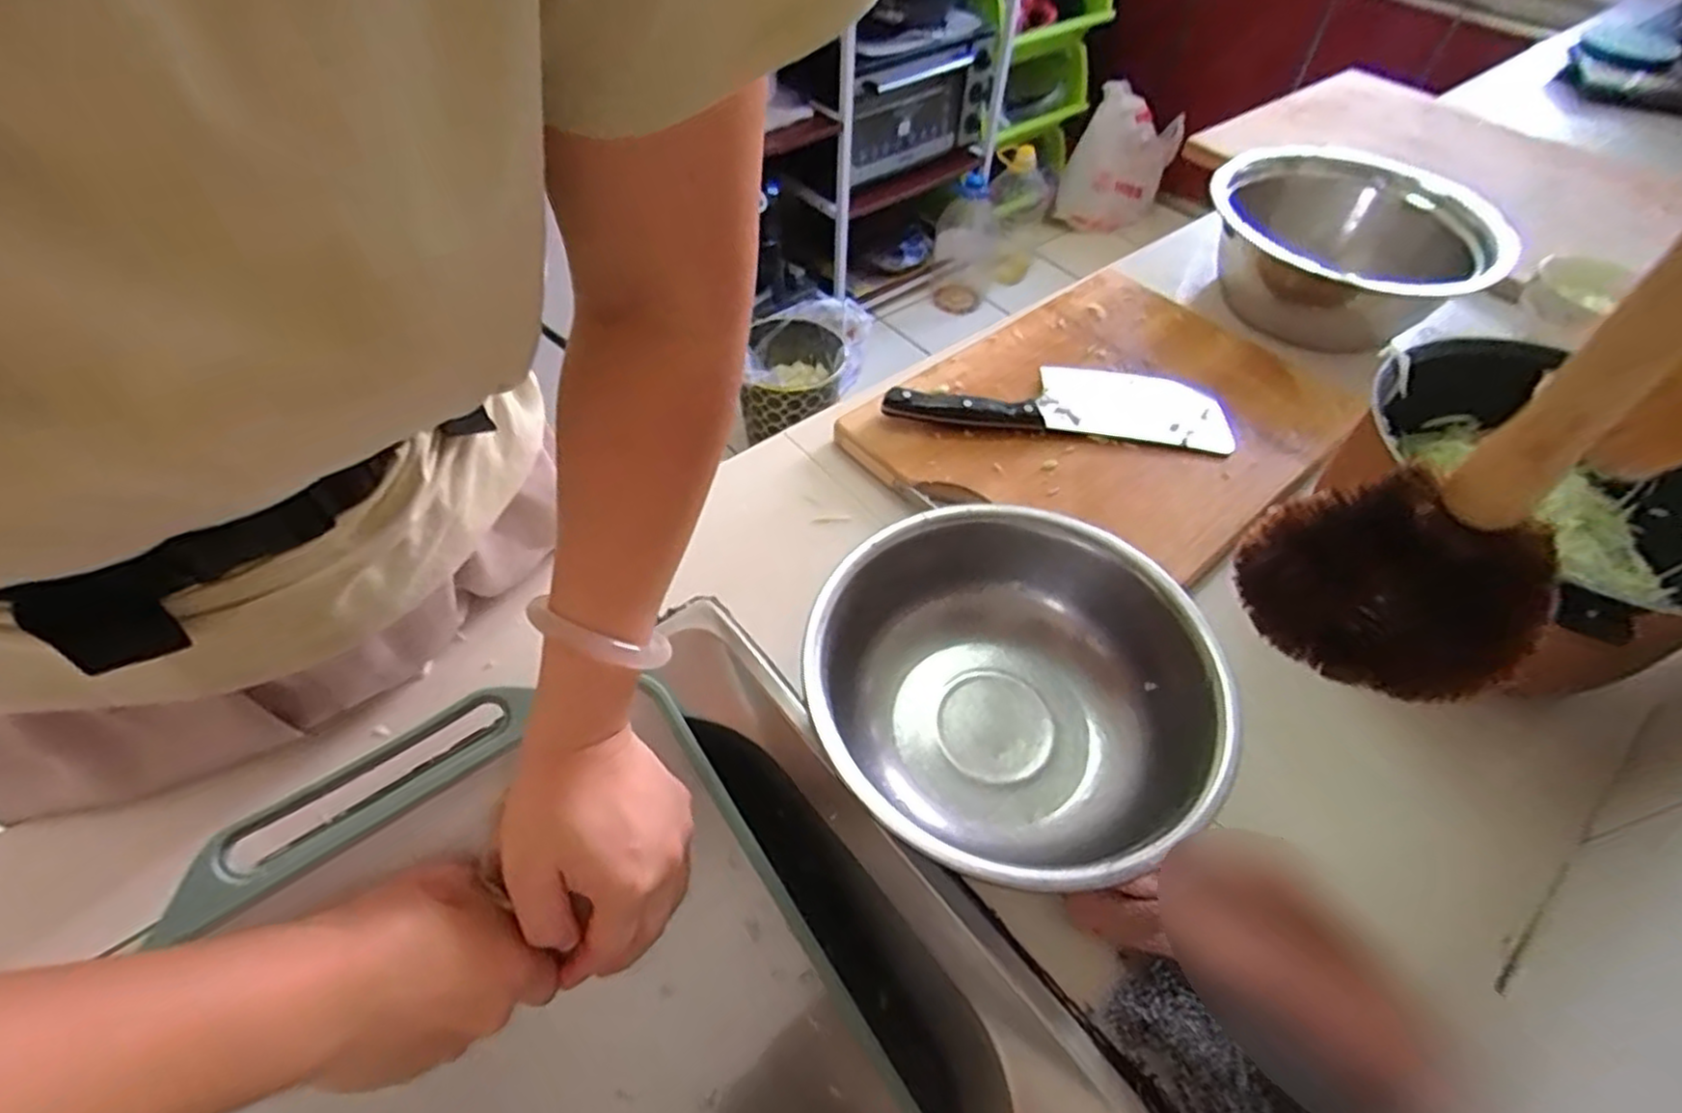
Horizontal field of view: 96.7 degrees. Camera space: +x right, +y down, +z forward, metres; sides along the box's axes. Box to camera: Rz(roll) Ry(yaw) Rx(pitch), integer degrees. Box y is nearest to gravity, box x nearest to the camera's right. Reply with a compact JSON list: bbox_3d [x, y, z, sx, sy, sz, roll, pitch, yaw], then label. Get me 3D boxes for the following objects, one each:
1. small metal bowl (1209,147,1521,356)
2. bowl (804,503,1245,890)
[{"bbox_3d":[0.485,-0.297,0.730,0.255,0.104,0.229,-29,57,-23],"label":"small metal bowl"},{"bbox_3d":[0.096,0.076,0.425,0.220,0.073,0.212,1,51,-1],"label":"bowl"}]

